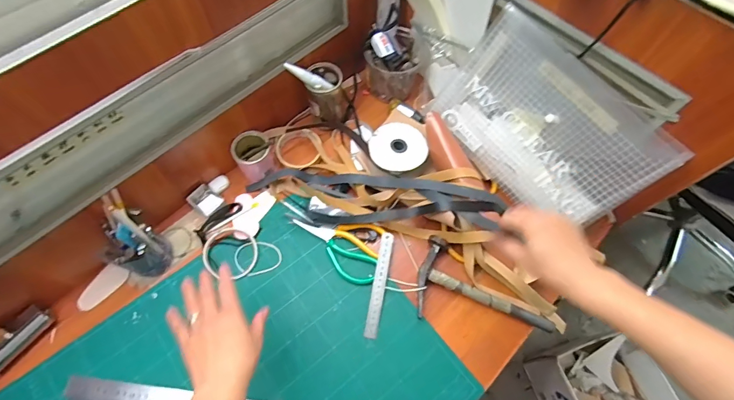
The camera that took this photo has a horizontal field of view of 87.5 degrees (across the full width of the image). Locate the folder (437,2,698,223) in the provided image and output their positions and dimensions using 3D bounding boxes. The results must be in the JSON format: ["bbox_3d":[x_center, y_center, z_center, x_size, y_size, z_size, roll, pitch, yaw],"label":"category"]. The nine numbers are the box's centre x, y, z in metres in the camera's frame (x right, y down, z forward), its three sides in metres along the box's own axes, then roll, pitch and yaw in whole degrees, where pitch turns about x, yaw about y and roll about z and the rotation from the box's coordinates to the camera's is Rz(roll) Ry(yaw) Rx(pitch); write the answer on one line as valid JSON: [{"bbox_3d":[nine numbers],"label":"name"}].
[{"bbox_3d":[0.276,-0.111,0.617,0.325,0.224,0.013,46,47,9],"label":"folder"}]

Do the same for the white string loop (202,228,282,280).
[{"bbox_3d":[-0.214,0.093,0.643,0.126,0.016,0.083,24,67,10],"label":"white string loop"}]

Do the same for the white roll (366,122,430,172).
[{"bbox_3d":[0.057,-0.090,0.673,0.098,0.017,0.102,0,65,-1],"label":"white roll"}]

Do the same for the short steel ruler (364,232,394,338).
[{"bbox_3d":[0.019,0.136,0.629,0.021,0.006,0.168,11,74,3],"label":"short steel ruler"}]

